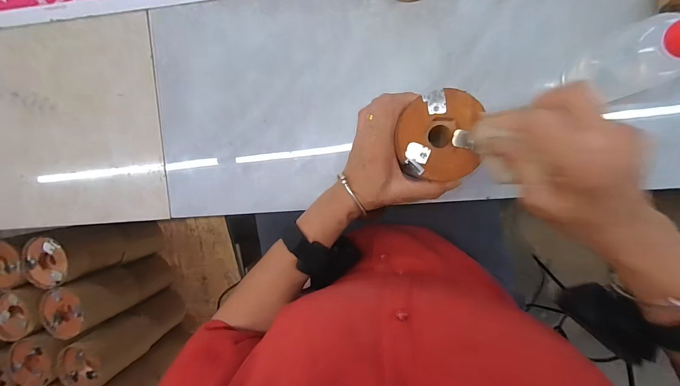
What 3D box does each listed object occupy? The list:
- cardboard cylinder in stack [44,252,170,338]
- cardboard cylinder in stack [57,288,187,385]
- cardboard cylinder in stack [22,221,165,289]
[{"bbox_3d":[-0.435,0.186,0.588,0.080,0.217,0.084,0,94,6],"label":"cardboard cylinder in stack"},{"bbox_3d":[-0.408,0.277,0.583,0.089,0.200,0.086,-34,90,7],"label":"cardboard cylinder in stack"},{"bbox_3d":[-0.450,0.099,0.573,0.099,0.206,0.087,-7,93,6],"label":"cardboard cylinder in stack"}]

